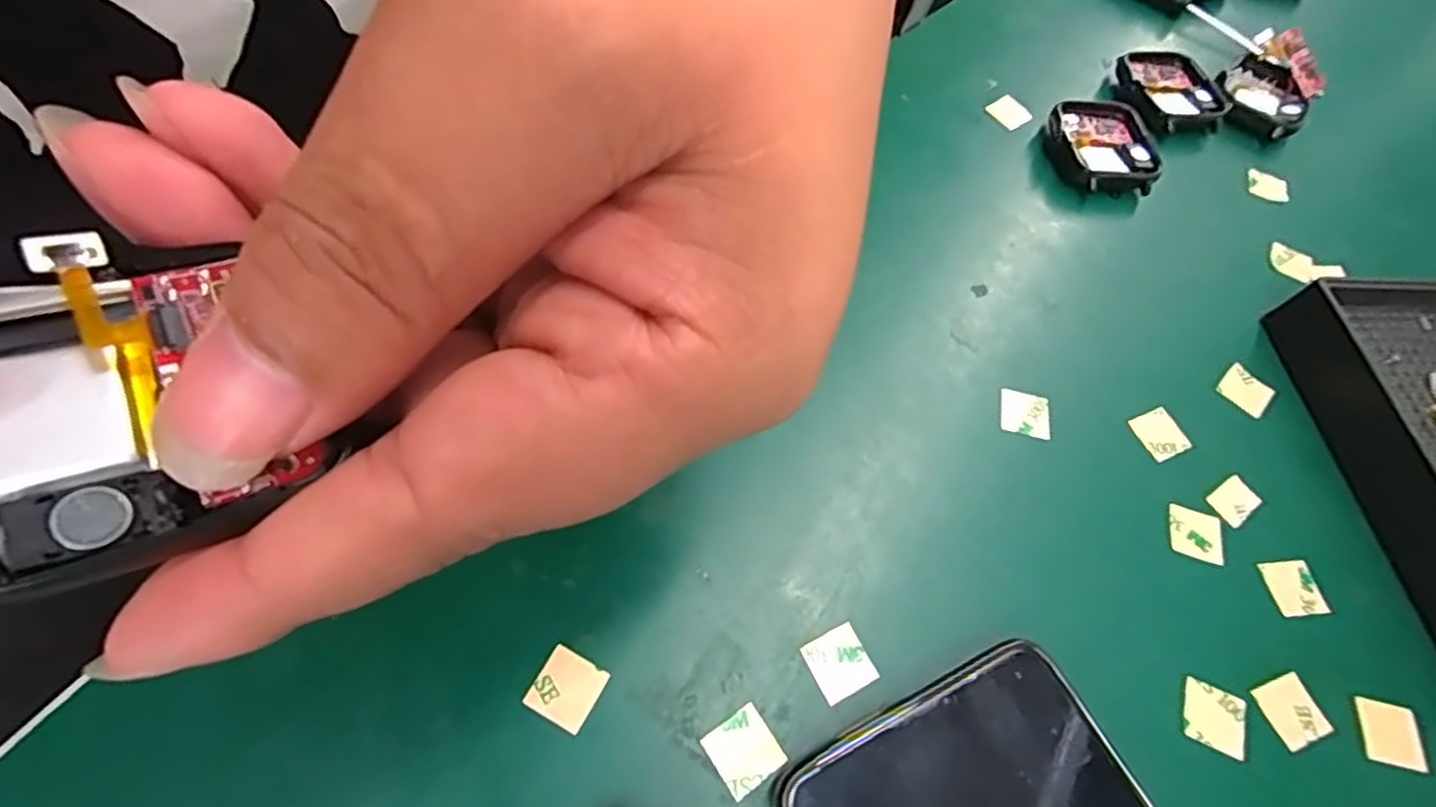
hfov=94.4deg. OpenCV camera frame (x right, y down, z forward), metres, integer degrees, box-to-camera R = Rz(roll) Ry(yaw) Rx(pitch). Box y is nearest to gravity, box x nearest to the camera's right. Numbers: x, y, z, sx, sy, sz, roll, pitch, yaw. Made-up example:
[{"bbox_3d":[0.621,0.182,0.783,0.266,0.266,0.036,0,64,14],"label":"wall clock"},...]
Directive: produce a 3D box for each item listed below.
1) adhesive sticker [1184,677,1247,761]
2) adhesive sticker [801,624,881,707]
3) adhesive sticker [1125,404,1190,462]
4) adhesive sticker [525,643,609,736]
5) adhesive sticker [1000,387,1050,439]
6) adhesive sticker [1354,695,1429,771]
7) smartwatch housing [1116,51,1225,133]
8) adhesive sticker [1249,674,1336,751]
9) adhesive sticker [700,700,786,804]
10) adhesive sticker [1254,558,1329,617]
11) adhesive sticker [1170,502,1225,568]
[{"bbox_3d":[0.129,0.082,0.172,0.015,0.004,0.015,23,62,13],"label":"adhesive sticker"},{"bbox_3d":[0.031,0.066,0.169,0.015,0.004,0.015,-22,67,-18],"label":"adhesive sticker"},{"bbox_3d":[0.141,0.010,0.212,0.013,0.004,0.016,-17,66,-15],"label":"adhesive sticker"},{"bbox_3d":[-0.037,0.069,0.161,0.015,0.004,0.015,27,61,10],"label":"adhesive sticker"},{"bbox_3d":[0.098,0.003,0.212,0.015,0.004,0.015,11,67,7],"label":"adhesive sticker"},{"bbox_3d":[0.176,0.086,0.174,0.015,0.004,0.015,12,63,7],"label":"adhesive sticker"},{"bbox_3d":[0.198,-0.137,0.289,0.038,0.007,0.042,-14,65,-14],"label":"smartwatch housing"},{"bbox_3d":[0.151,0.081,0.175,0.015,0.004,0.016,-21,68,-8],"label":"adhesive sticker"},{"bbox_3d":[0.006,0.083,0.158,0.015,0.004,0.015,-30,68,-18],"label":"adhesive sticker"},{"bbox_3d":[0.166,0.053,0.192,0.015,0.004,0.015,-5,66,0],"label":"adhesive sticker"},{"bbox_3d":[0.142,0.039,0.197,0.015,0.004,0.015,14,69,10],"label":"adhesive sticker"}]

